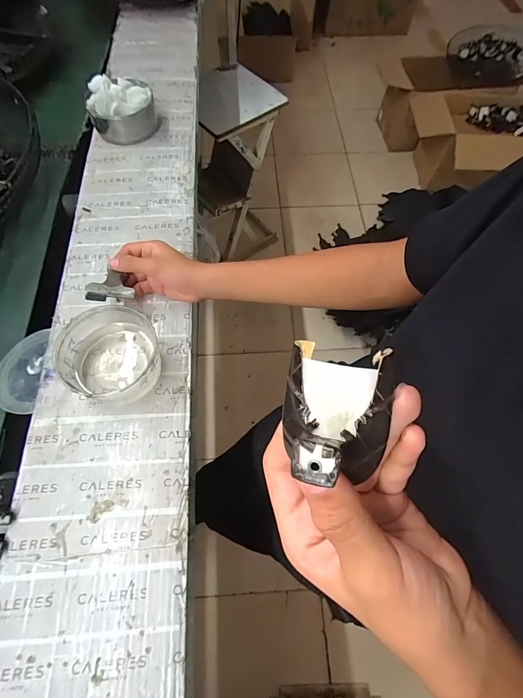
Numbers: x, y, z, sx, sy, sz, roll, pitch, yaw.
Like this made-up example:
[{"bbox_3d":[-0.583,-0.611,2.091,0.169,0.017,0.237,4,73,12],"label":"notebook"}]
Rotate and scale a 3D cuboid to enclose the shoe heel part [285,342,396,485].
[{"bbox_3d":[0.032,0.025,0.144,0.045,0.033,0.057,8,65,5],"label":"shoe heel part"}]

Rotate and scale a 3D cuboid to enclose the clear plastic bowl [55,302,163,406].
[{"bbox_3d":[-0.187,0.008,0.440,0.111,0.062,0.109,1,65,-1],"label":"clear plastic bowl"}]

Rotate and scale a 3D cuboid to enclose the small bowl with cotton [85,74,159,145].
[{"bbox_3d":[-0.256,-0.444,0.645,0.117,0.077,0.108,-18,66,-10],"label":"small bowl with cotton"}]

